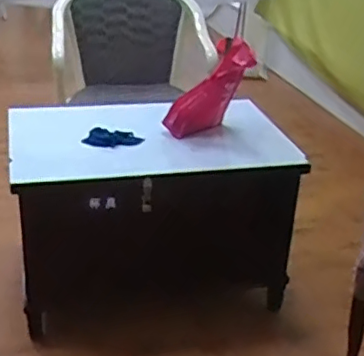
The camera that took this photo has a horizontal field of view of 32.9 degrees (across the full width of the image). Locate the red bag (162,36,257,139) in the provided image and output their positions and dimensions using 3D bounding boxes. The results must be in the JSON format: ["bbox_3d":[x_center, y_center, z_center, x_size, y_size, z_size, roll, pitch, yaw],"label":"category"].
[{"bbox_3d":[0.092,-0.246,1.778,0.134,0.326,0.134,33,25,-15],"label":"red bag"}]

